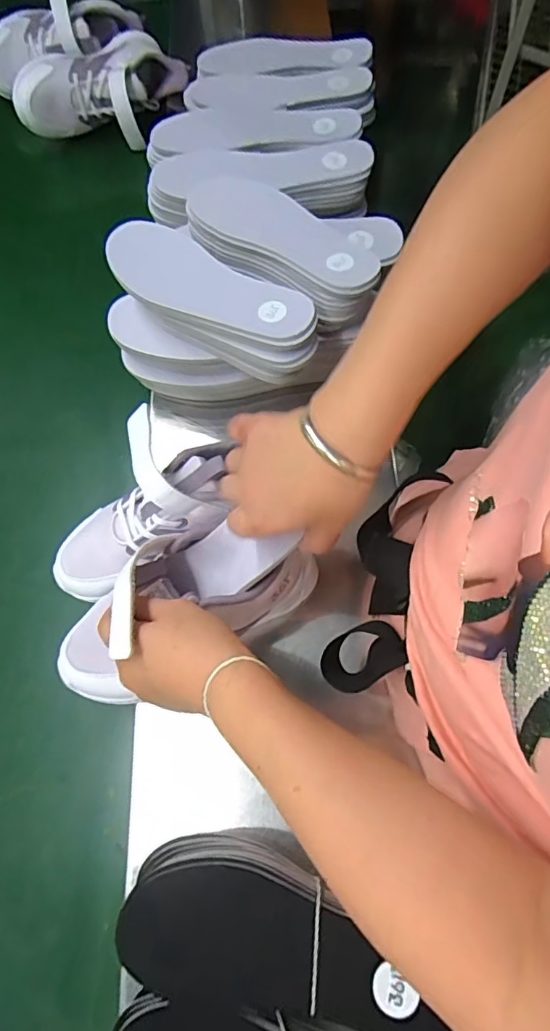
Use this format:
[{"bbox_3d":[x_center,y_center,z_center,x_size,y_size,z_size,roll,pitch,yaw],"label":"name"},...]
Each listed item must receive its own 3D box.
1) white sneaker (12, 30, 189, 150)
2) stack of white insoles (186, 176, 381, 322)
[{"bbox_3d":[-0.221,-0.553,0.684,0.215,0.072,0.095,-41,73,-15],"label":"white sneaker"},{"bbox_3d":[0.007,-0.254,0.474,0.212,0.042,0.099,36,73,13],"label":"stack of white insoles"}]

